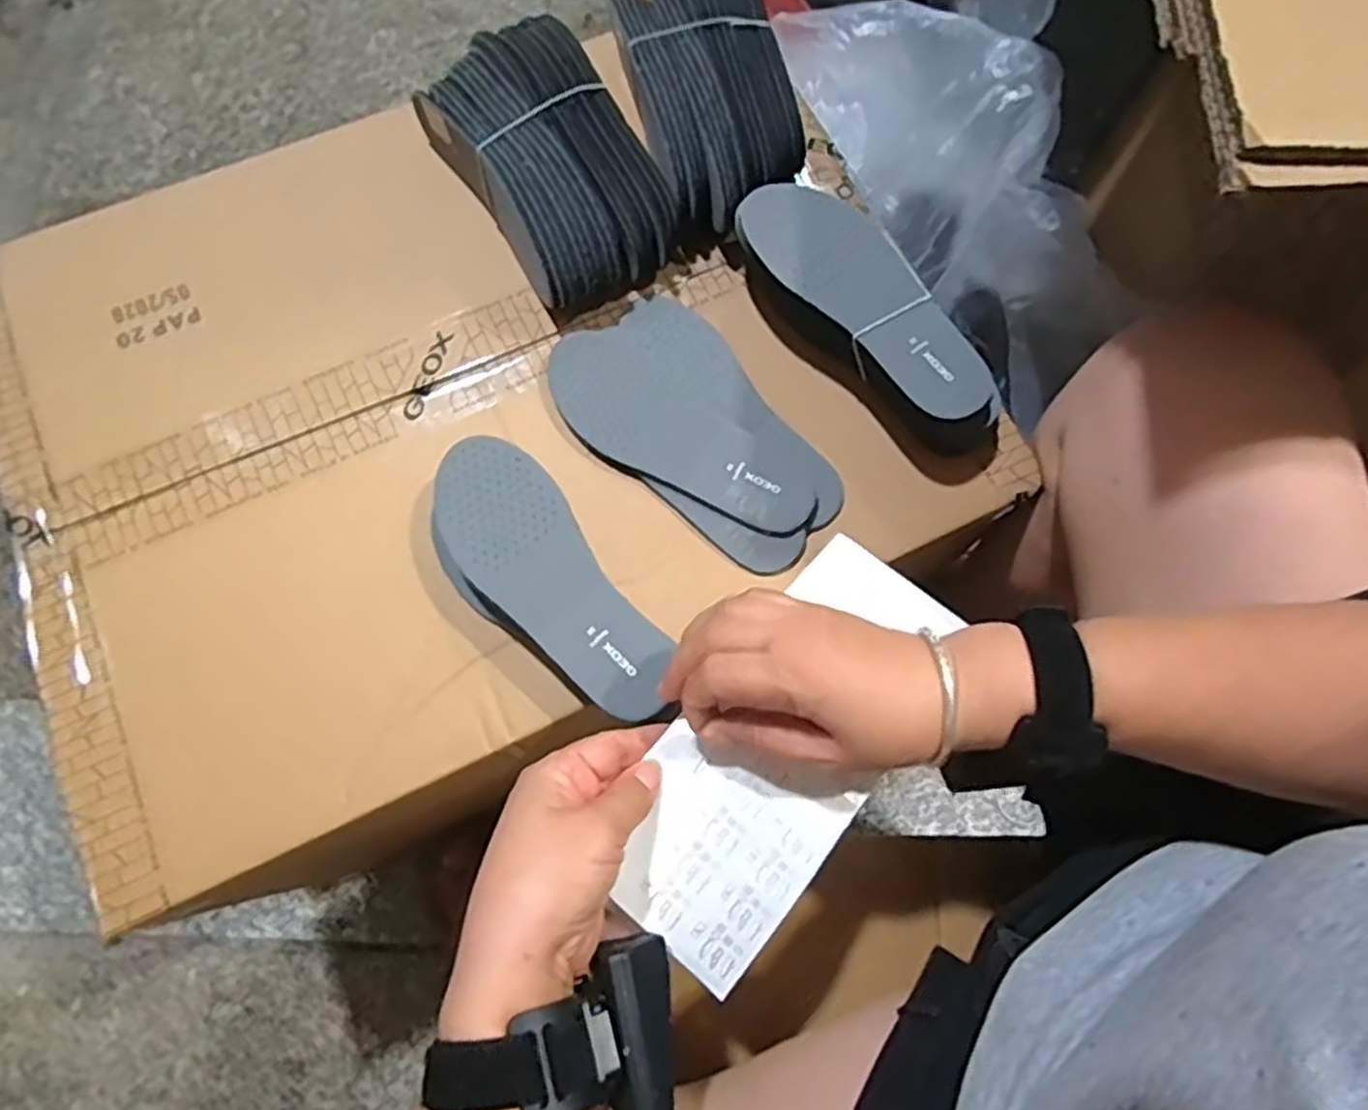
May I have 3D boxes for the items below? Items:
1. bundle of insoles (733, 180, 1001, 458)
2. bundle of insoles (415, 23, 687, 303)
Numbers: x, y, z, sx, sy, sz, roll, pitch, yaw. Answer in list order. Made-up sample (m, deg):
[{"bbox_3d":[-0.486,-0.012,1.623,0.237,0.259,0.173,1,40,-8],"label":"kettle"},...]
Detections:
[{"bbox_3d":[0.118,-0.150,0.489,0.076,0.060,0.201,-40,76,-12],"label":"bundle of insoles"},{"bbox_3d":[-0.090,-0.260,0.513,0.104,0.072,0.200,-31,74,-10],"label":"bundle of insoles"}]

